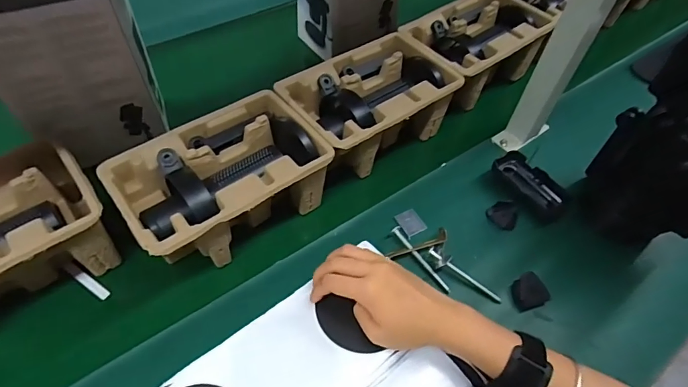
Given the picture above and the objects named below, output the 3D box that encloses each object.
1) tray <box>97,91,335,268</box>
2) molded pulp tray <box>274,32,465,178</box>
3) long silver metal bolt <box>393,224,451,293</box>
[{"bbox_3d":[-0.143,-0.006,0.510,0.221,0.116,0.145,-31,60,-27],"label":"tray"},{"bbox_3d":[0.034,-0.122,0.594,0.219,0.098,0.146,-27,59,-25],"label":"molded pulp tray"},{"bbox_3d":[0.094,0.080,0.515,0.010,0.015,0.100,-28,59,-26],"label":"long silver metal bolt"}]

